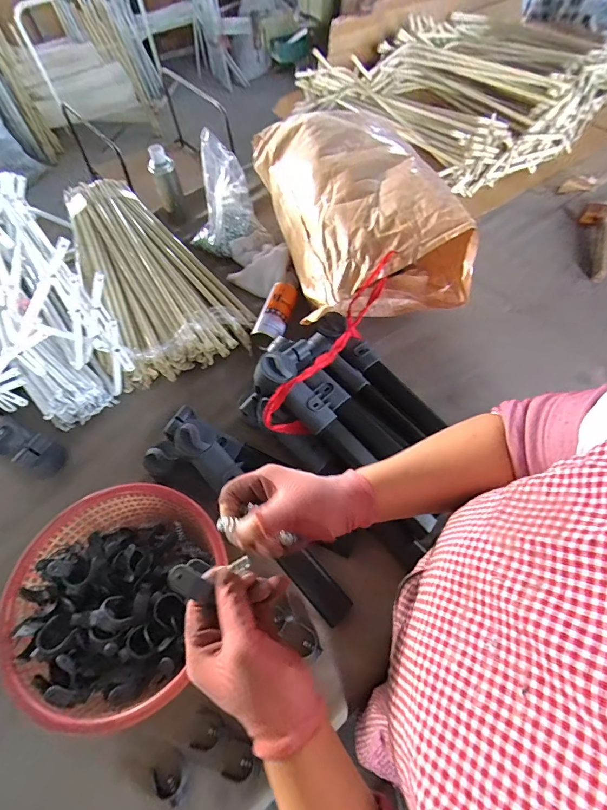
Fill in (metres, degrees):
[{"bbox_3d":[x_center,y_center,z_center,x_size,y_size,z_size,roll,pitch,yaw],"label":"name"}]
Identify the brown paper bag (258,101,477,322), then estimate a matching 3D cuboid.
[{"bbox_3d":[0.119,-0.493,0.901,0.372,0.198,0.632,-12,60,-5],"label":"brown paper bag"}]

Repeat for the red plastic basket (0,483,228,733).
[{"bbox_3d":[-0.268,0.276,0.562,0.284,0.085,0.294,-1,59,1],"label":"red plastic basket"}]

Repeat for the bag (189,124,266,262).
[{"bbox_3d":[-0.205,-0.511,0.938,0.154,0.230,0.134,-33,64,-17],"label":"bag"}]

